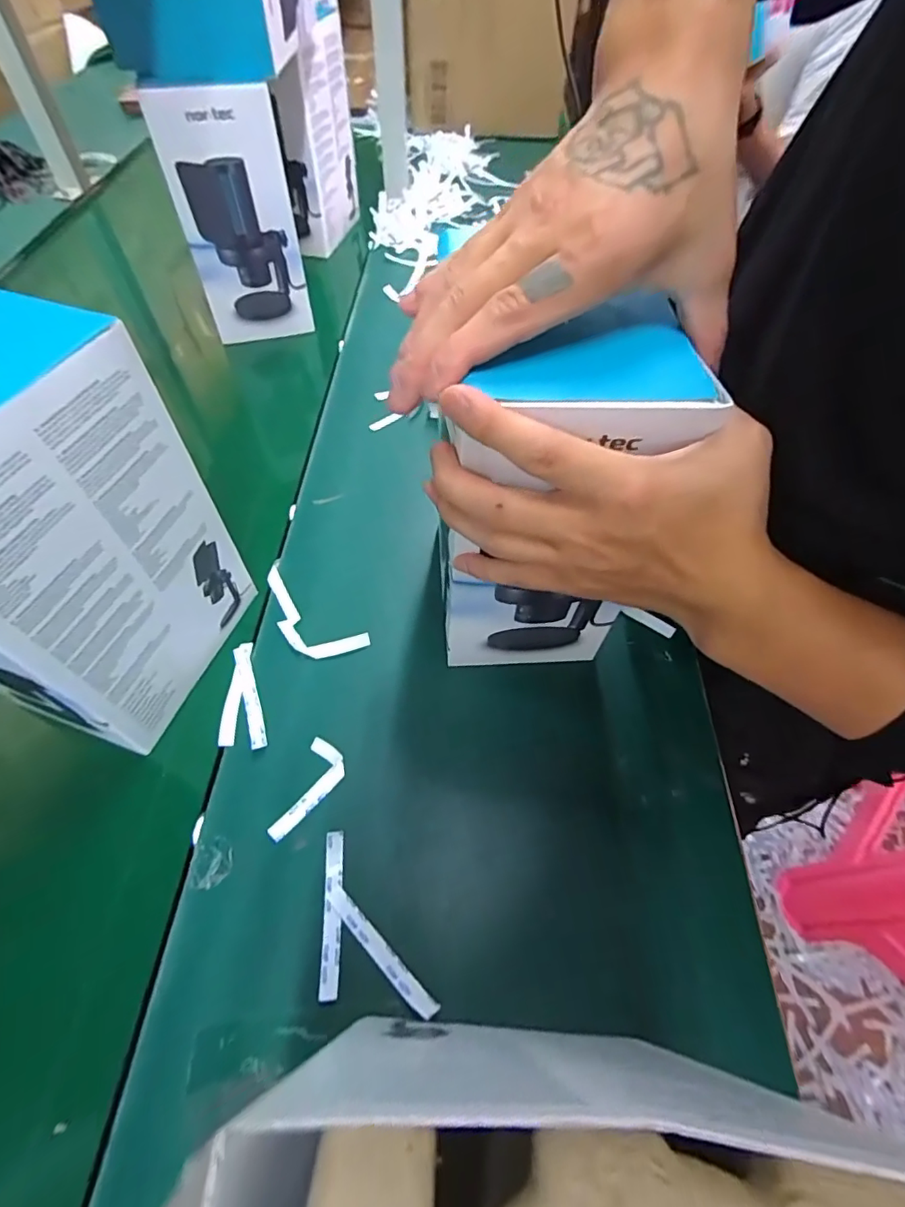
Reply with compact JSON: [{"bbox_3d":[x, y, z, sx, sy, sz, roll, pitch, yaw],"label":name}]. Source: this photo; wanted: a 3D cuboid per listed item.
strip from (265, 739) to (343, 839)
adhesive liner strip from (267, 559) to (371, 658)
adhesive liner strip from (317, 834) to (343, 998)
[{"bbox_3d":[-0.092,0.122,0.341,0.028,0.004,0.065,16,58,10],"label":"strip"},{"bbox_3d":[-0.123,0.006,0.421,0.119,0.007,0.045,37,64,21],"label":"adhesive liner strip"},{"bbox_3d":[-0.070,0.177,0.301,0.012,0.011,0.082,-3,57,-3],"label":"adhesive liner strip"}]

